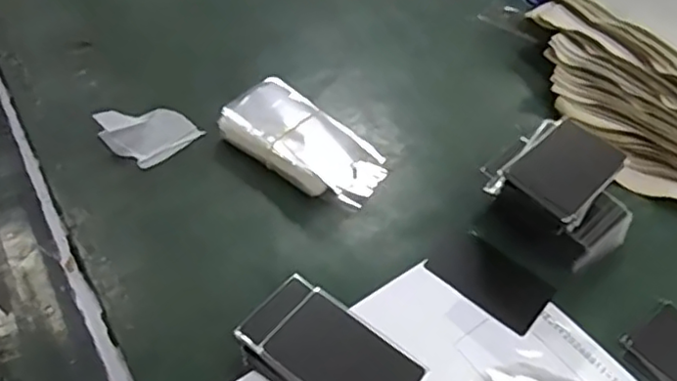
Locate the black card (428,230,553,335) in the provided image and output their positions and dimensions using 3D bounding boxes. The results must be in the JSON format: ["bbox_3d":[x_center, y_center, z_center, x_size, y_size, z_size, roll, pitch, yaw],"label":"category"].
[{"bbox_3d":[0.111,0.065,0.482,0.082,0.005,0.051,35,54,23],"label":"black card"}]

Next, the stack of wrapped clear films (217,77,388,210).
[{"bbox_3d":[-0.028,-0.038,0.531,0.129,0.031,0.069,31,52,20],"label":"stack of wrapped clear films"}]

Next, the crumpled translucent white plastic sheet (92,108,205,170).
[{"bbox_3d":[-0.148,-0.049,0.525,0.048,0.030,0.064,37,54,24],"label":"crumpled translucent white plastic sheet"}]

